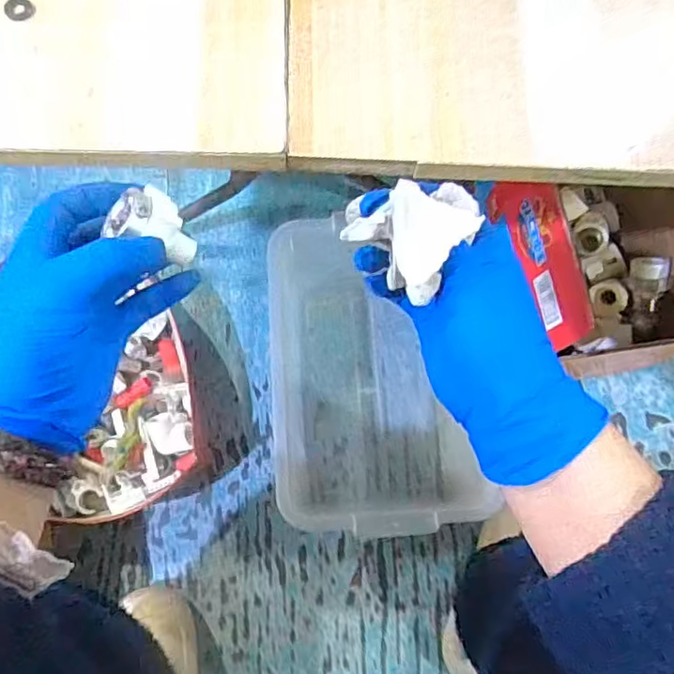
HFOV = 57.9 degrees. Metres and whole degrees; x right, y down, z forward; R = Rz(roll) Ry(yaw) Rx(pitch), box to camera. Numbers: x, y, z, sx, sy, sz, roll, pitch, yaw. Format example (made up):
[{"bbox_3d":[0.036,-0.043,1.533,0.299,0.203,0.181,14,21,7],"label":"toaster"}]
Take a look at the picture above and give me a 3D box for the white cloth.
[{"bbox_3d":[0.040,-0.050,0.281,0.053,0.036,0.055,-34,78,-7],"label":"white cloth"}]

